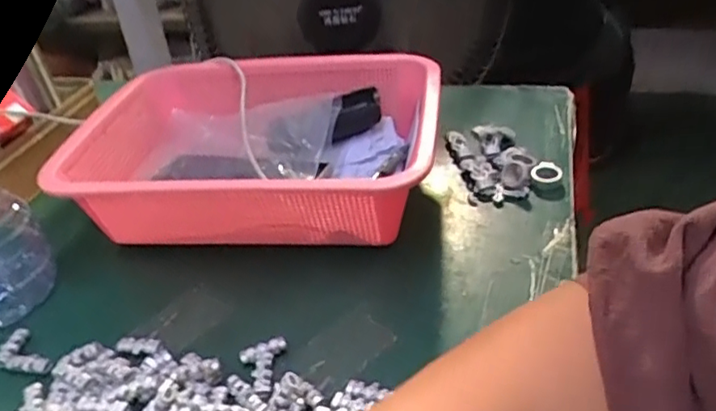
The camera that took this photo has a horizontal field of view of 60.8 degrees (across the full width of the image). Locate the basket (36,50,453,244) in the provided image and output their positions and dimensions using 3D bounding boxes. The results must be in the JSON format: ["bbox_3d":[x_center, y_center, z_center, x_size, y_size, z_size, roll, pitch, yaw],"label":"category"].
[{"bbox_3d":[-0.076,-0.051,0.531,0.286,0.100,0.218,1,35,10],"label":"basket"}]

